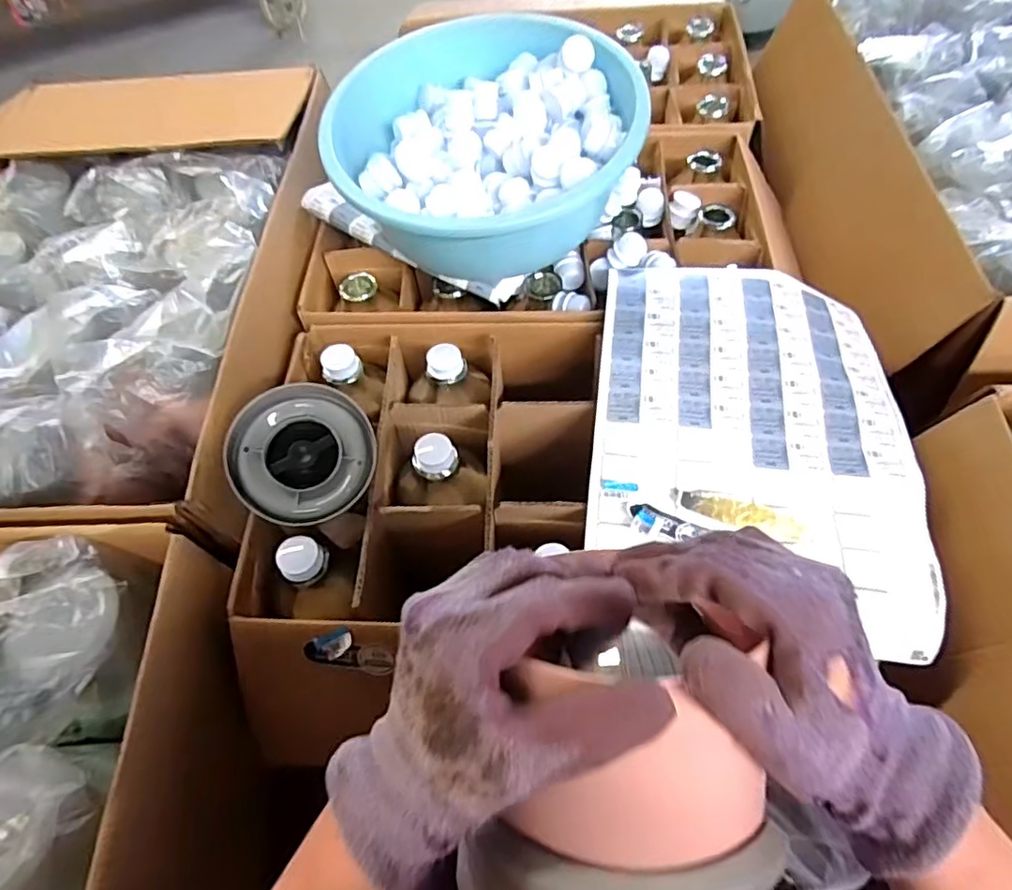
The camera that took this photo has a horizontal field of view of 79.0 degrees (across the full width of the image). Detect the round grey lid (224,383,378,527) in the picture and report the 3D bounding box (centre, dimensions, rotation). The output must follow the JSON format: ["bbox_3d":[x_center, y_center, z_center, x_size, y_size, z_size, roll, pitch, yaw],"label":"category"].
[{"bbox_3d":[-0.199,0.009,0.602,0.135,0.016,0.131,-6,88,-16],"label":"round grey lid"}]

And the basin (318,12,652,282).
[{"bbox_3d":[-0.024,-0.354,0.764,0.345,0.174,0.345,-1,59,2],"label":"basin"}]

